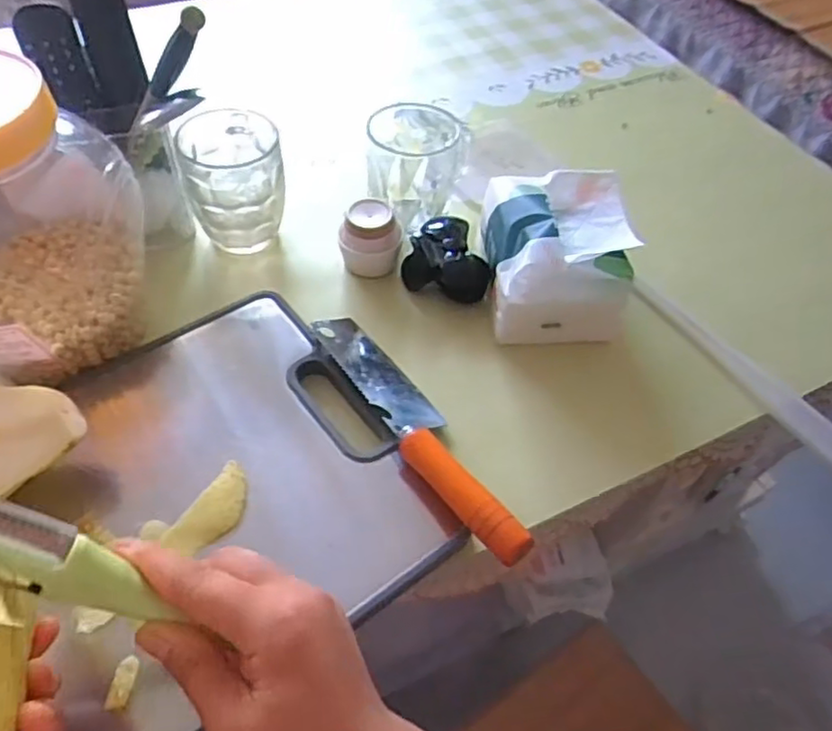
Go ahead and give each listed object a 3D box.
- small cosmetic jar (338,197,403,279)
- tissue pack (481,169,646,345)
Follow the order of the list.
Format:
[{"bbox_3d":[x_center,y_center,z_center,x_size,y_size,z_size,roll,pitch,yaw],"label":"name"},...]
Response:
[{"bbox_3d":[-0.036,-0.101,0.520,0.046,0.045,0.045,2,52,-2],"label":"small cosmetic jar"},{"bbox_3d":[0.108,-0.086,0.502,0.108,0.071,0.122,-2,52,-5],"label":"tissue pack"}]

